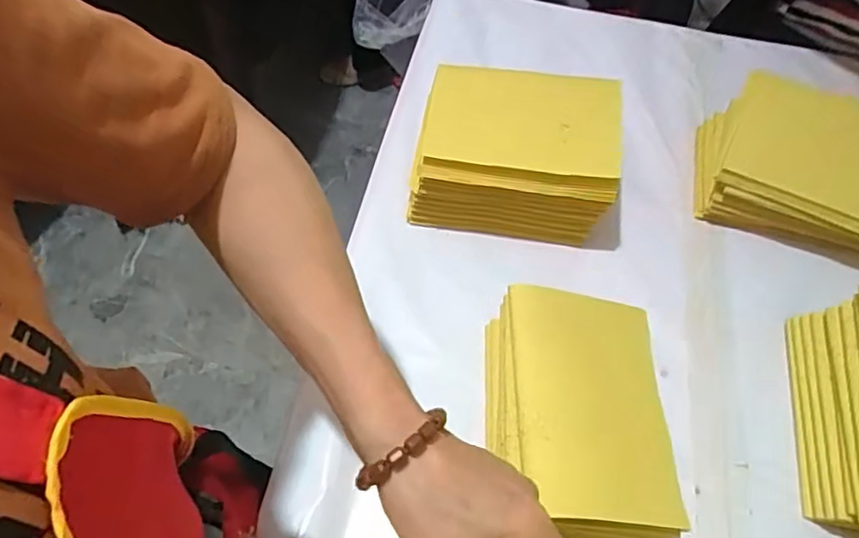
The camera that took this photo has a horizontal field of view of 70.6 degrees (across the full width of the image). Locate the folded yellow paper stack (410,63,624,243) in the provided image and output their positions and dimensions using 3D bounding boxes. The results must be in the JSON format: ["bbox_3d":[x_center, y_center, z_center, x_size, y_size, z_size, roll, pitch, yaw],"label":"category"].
[{"bbox_3d":[0.073,-0.103,0.537,0.163,0.109,0.113,9,58,1],"label":"folded yellow paper stack"}]

